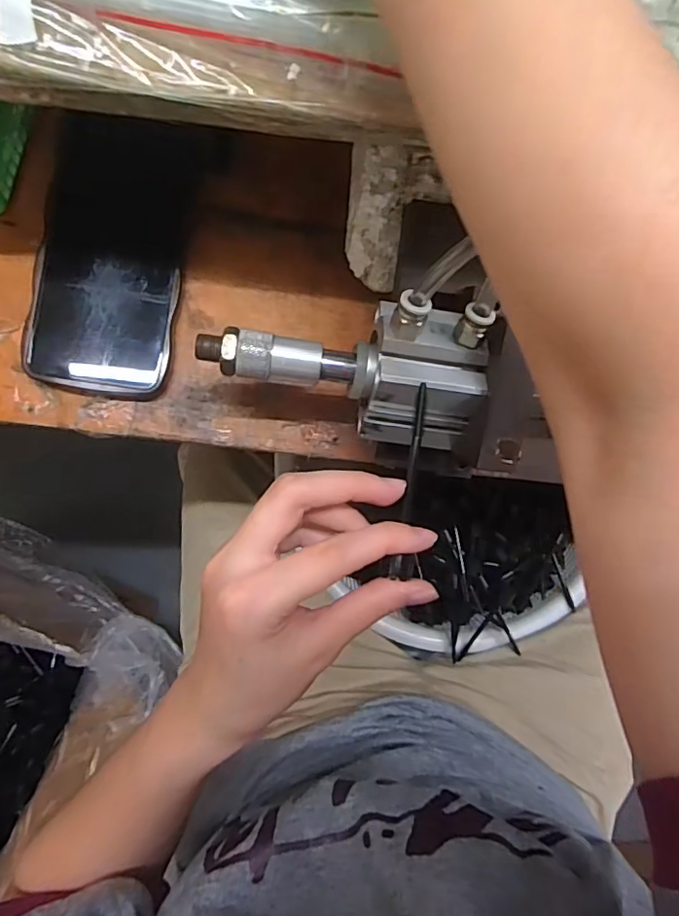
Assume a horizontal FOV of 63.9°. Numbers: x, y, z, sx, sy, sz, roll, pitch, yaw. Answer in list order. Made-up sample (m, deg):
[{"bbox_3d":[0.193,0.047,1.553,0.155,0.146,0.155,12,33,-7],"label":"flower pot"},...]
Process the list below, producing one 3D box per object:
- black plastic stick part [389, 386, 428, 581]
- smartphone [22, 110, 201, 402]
[{"bbox_3d":[0.032,0.010,0.243,0.010,0.004,0.086,9,84,-7],"label":"black plastic stick part"},{"bbox_3d":[-0.132,-0.118,0.320,0.077,0.014,0.159,8,85,-8],"label":"smartphone"}]

